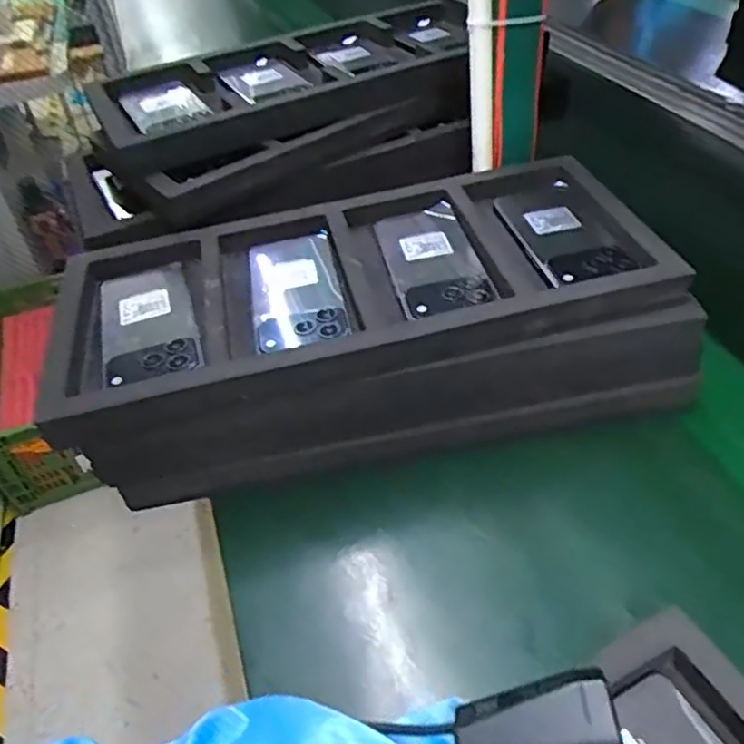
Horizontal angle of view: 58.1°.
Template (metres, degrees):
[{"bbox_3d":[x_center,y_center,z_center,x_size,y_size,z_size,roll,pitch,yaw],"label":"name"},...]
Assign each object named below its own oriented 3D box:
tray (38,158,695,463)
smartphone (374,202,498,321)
[{"bbox_3d":[-0.010,-0.075,0.570,0.485,0.061,0.249,-10,42,-4],"label":"tray"},{"bbox_3d":[0.051,-0.097,0.564,0.074,0.008,0.165,-10,42,-4],"label":"smartphone"}]

